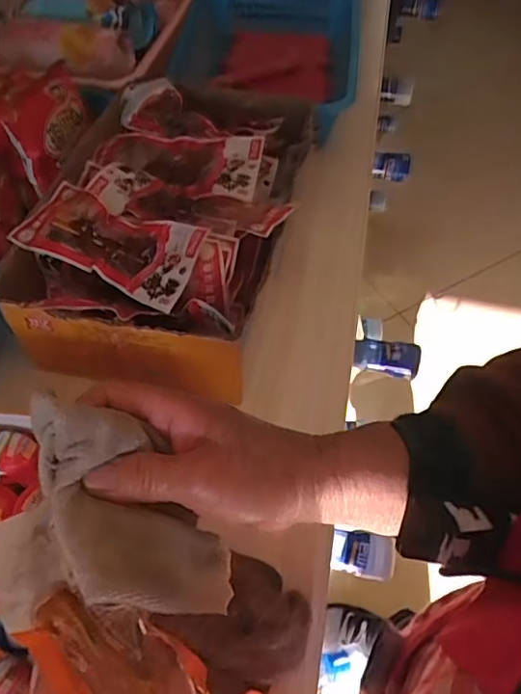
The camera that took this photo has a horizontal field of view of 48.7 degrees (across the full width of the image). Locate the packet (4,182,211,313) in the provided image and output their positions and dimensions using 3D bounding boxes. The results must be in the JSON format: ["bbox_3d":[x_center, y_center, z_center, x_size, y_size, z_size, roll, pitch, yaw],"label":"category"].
[{"bbox_3d":[-0.143,-0.101,0.530,0.188,0.027,0.079,24,68,17],"label":"packet"}]

